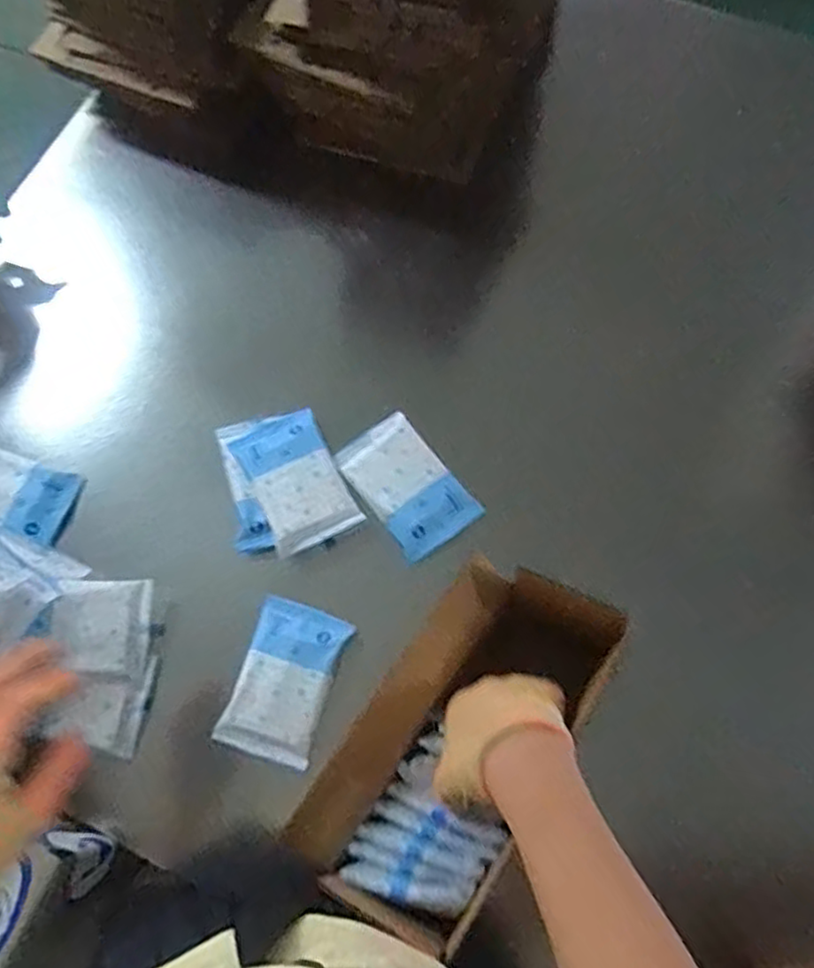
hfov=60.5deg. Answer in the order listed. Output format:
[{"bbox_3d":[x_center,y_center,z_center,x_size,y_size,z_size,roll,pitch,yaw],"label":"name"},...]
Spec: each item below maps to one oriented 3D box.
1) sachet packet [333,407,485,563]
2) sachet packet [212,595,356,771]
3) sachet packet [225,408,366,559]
[{"bbox_3d":[-0.001,0.001,0.680,0.083,0.017,0.135,-36,73,-9],"label":"sachet packet"},{"bbox_3d":[-0.110,0.175,0.625,0.082,0.017,0.133,17,73,8],"label":"sachet packet"},{"bbox_3d":[-0.108,-0.003,0.677,0.083,0.018,0.132,-27,72,-6],"label":"sachet packet"}]

